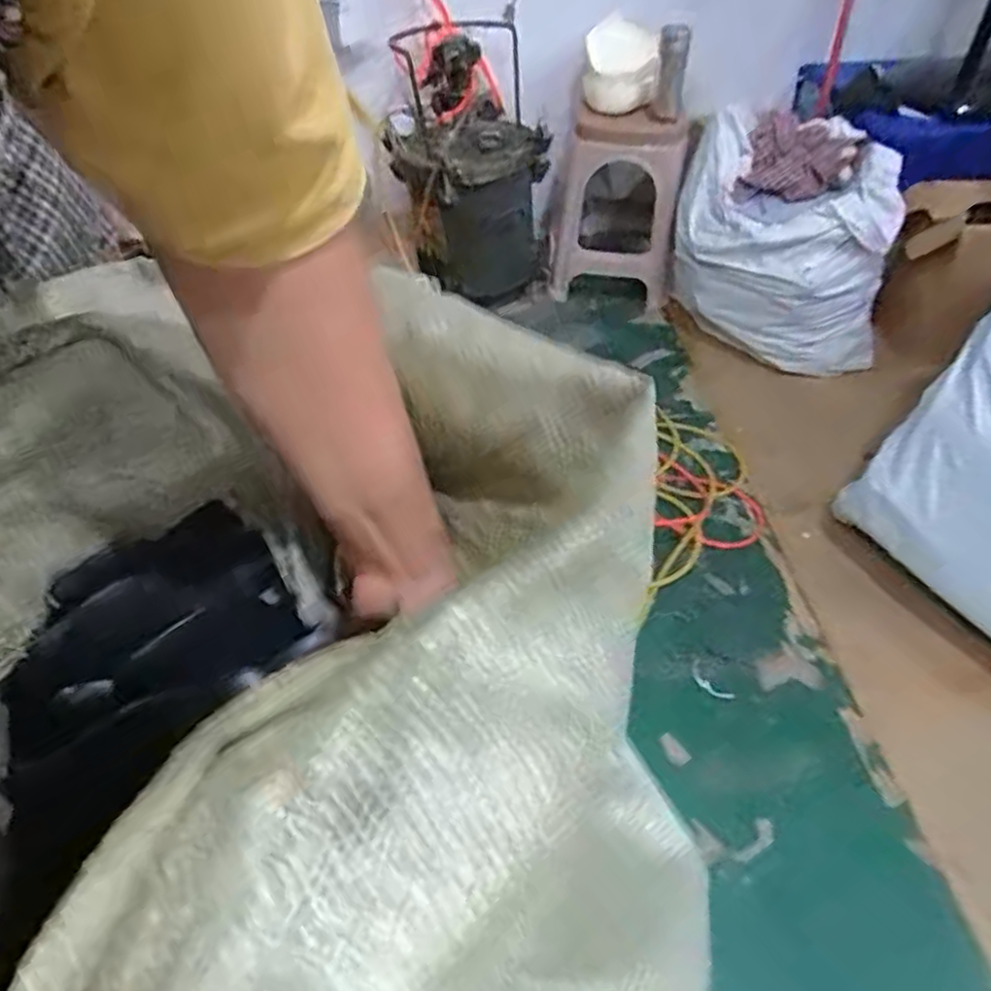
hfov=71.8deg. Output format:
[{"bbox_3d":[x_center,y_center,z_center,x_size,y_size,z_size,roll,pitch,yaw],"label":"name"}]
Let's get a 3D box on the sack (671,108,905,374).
[{"bbox_3d":[0.692,-0.584,1.659,0.519,0.477,0.355,15,48,13],"label":"sack"}]

